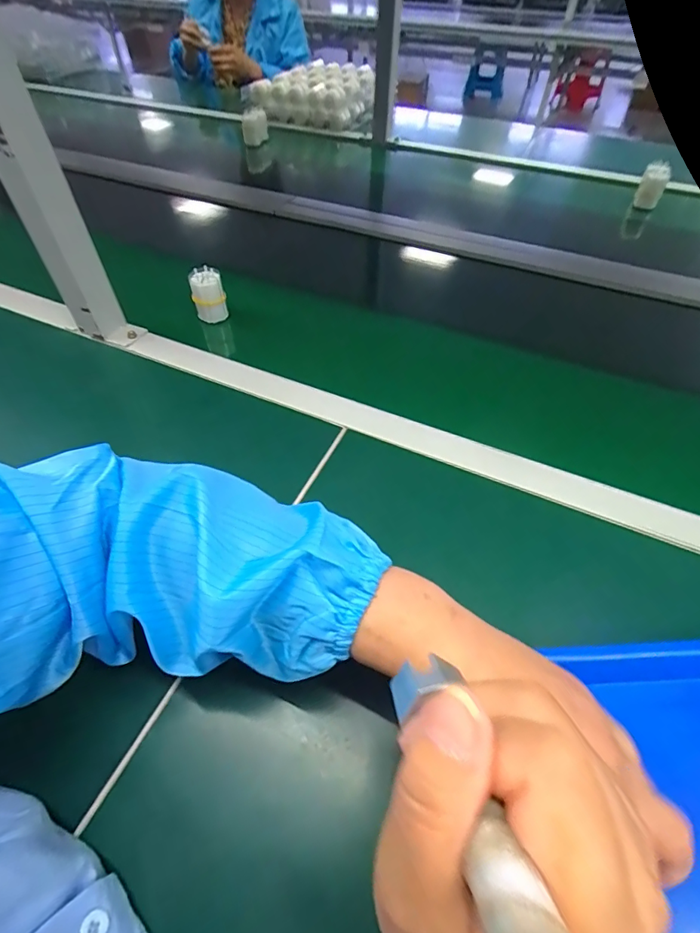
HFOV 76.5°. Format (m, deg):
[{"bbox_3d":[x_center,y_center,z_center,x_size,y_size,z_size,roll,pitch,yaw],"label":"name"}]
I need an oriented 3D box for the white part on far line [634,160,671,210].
[{"bbox_3d":[0.576,-0.535,0.845,0.045,0.069,0.038,29,57,19],"label":"white part on far line"}]

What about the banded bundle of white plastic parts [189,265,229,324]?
[{"bbox_3d":[-0.180,-0.217,0.568,0.040,0.060,0.033,-12,54,-11],"label":"banded bundle of white plastic parts"}]

